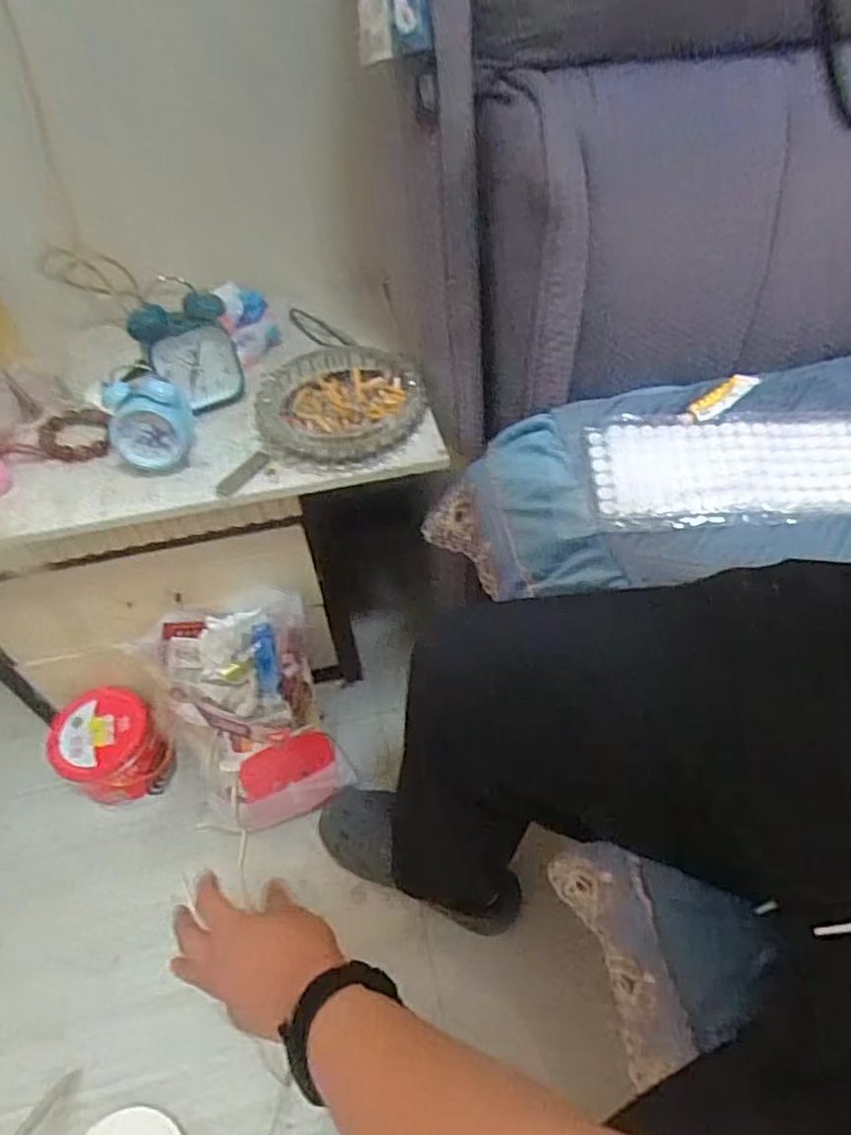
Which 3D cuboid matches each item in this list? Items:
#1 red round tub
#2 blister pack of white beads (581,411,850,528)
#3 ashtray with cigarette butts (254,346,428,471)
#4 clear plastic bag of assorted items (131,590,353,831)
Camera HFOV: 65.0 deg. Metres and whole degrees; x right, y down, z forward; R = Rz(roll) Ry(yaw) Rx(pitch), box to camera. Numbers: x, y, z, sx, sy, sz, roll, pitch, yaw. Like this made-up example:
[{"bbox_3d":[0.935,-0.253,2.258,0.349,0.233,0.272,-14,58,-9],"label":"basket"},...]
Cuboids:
[{"bbox_3d":[-0.447,0.256,0.943,0.129,0.104,0.136,-2,49,2],"label":"red round tub"},{"bbox_3d":[0.313,-0.101,0.655,0.301,0.010,0.132,-1,61,4],"label":"blister pack of white beads"},{"bbox_3d":[-0.095,-0.183,0.747,0.186,0.042,0.169,-10,50,-5],"label":"ashtray with cigarette butts"},{"bbox_3d":[-0.233,0.205,0.902,0.213,0.328,0.130,-13,18,-14],"label":"clear plastic bag of assorted items"}]

